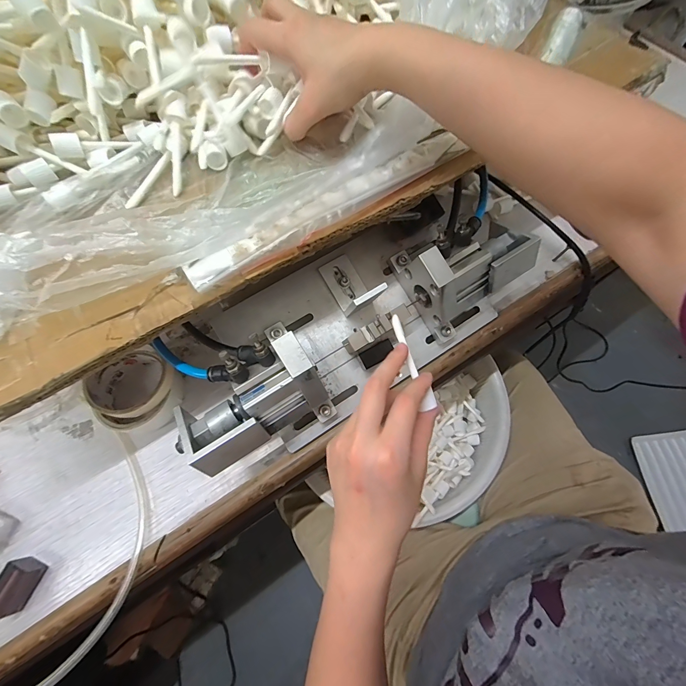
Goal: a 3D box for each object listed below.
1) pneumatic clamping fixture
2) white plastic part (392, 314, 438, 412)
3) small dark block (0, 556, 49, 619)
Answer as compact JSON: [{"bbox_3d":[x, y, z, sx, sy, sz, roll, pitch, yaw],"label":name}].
[{"bbox_3d":[0.020,-0.026,0.345,0.388,0.109,0.143,-32,71,-10],"label":"pneumatic clamping fixture"},{"bbox_3d":[0.057,0.015,0.274,0.012,0.005,0.080,-21,83,-7],"label":"white plastic part"},{"bbox_3d":[-0.302,0.225,0.303,0.026,0.023,0.042,19,71,9],"label":"small dark block"}]

